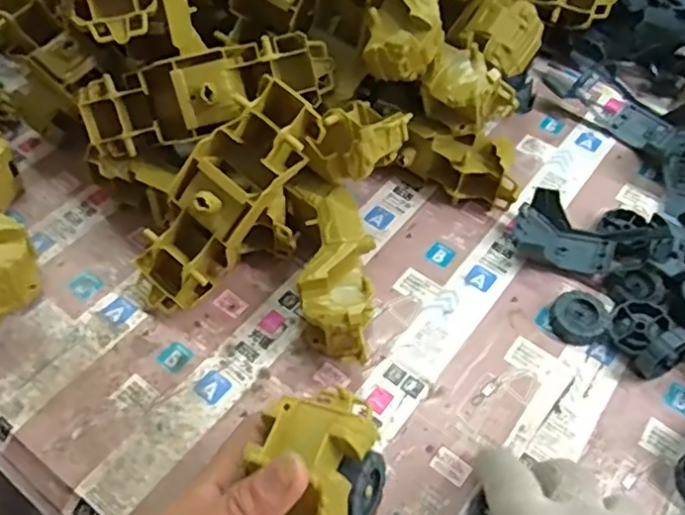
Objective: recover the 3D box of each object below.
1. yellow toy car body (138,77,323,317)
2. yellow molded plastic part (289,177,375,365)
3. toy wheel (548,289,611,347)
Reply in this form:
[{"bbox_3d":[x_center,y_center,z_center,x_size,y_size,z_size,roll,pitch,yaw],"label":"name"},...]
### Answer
[{"bbox_3d":[-0.078,-0.034,0.428,0.058,0.069,0.179,44,106,24],"label":"yellow toy car body"},{"bbox_3d":[-0.005,0.012,0.436,0.051,0.054,0.130,-3,56,-5],"label":"yellow molded plastic part"},{"bbox_3d":[0.167,0.042,0.443,0.036,0.016,0.037,1,56,-2],"label":"toy wheel"}]

